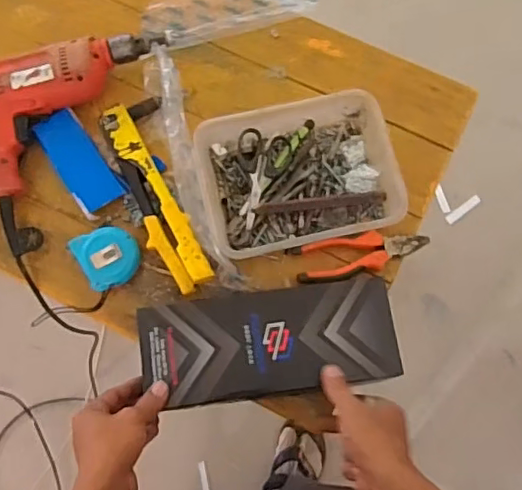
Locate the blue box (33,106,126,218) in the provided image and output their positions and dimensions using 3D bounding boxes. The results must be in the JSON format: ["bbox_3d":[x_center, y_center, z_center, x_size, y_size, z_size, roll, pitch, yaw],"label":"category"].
[{"bbox_3d":[-0.222,-0.104,0.709,0.054,0.014,0.133,-33,78,-7],"label":"blue box"}]

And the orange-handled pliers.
[{"bbox_3d":[0.119,0.009,0.688,0.162,0.034,0.048,-11,76,-2],"label":"orange-handled pliers"}]

